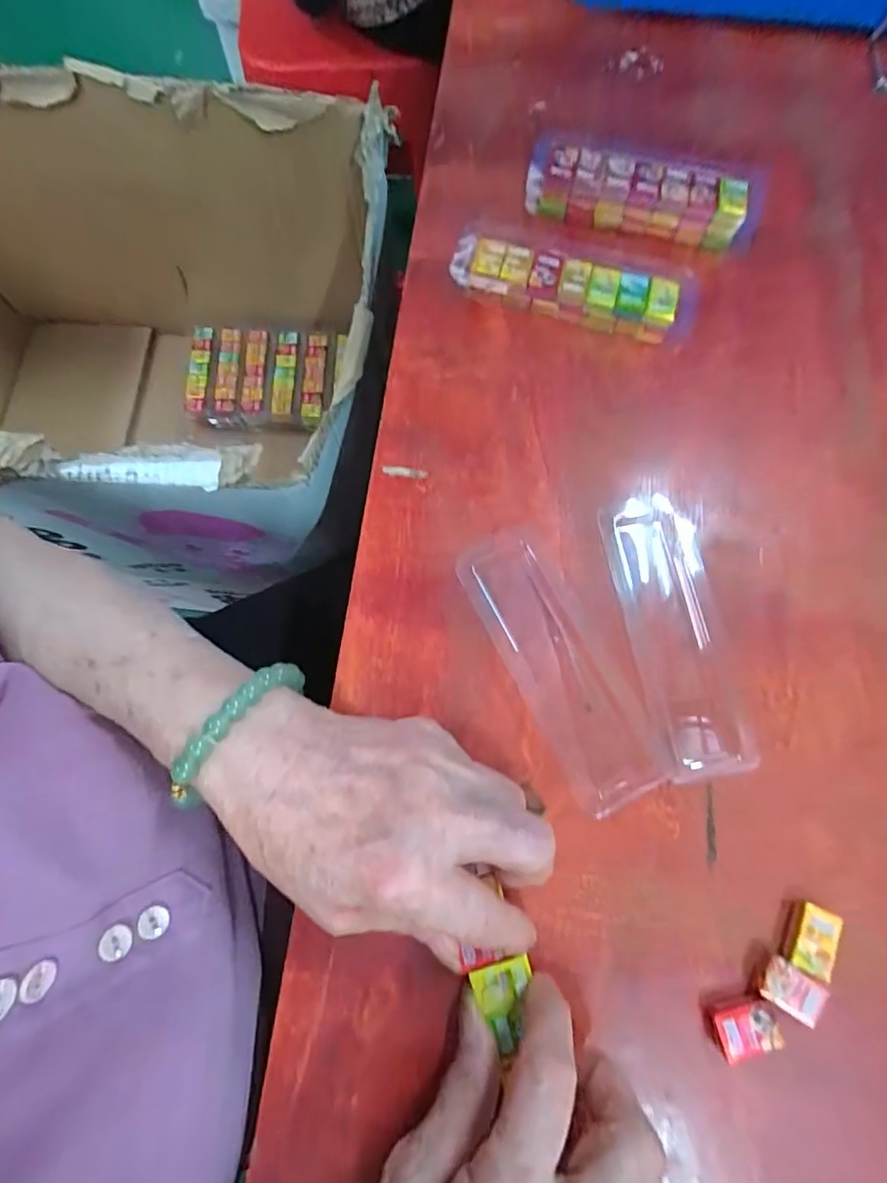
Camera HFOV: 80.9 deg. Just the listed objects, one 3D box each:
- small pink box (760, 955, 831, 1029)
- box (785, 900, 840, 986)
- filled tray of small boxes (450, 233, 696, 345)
[{"bbox_3d":[0.145,0.166,0.216,0.025,0.004,0.017,34,77,9],"label":"small pink box"},{"bbox_3d":[0.157,0.148,0.221,0.016,0.006,0.026,27,76,7],"label":"box"},{"bbox_3d":[0.076,-0.176,0.302,0.140,0.022,0.035,17,75,5],"label":"filled tray of small boxes"}]

